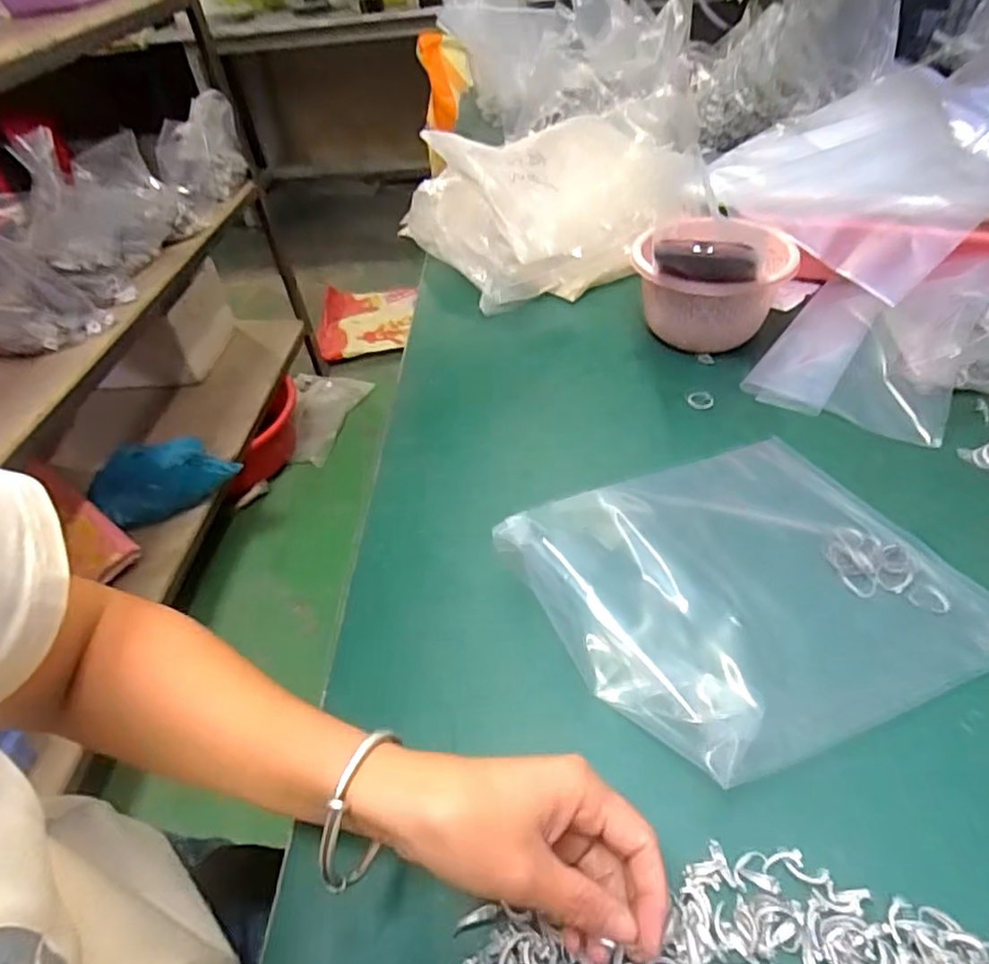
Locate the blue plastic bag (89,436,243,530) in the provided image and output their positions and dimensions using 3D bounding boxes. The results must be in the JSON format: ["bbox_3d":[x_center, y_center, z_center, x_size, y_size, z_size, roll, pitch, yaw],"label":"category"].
[{"bbox_3d":[-0.648,-0.010,1.253,0.264,0.138,0.083,-23,46,-15],"label":"blue plastic bag"}]

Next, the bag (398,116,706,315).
[{"bbox_3d":[0.069,-0.328,0.769,0.327,0.136,0.259,-10,44,-4],"label":"bag"}]

